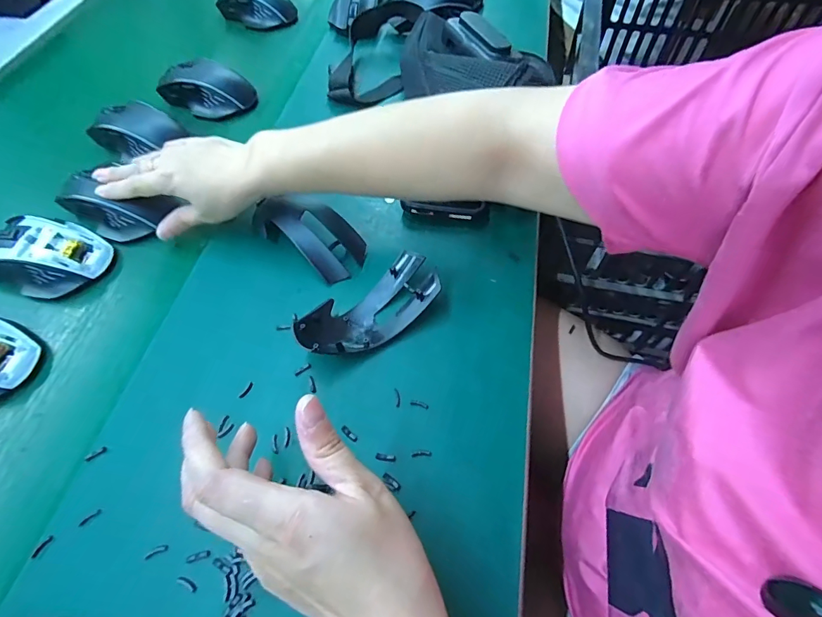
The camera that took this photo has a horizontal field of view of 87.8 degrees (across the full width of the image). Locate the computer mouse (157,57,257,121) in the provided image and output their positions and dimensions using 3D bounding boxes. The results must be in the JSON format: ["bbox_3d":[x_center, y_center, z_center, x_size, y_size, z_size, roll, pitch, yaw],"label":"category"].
[{"bbox_3d":[-0.241,-0.262,0.505,0.100,0.039,0.069,23,61,14],"label":"computer mouse"}]

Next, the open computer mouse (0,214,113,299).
[{"bbox_3d":[-0.318,-0.048,0.376,0.088,0.035,0.067,2,58,2],"label":"open computer mouse"}]

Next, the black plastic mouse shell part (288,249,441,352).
[{"bbox_3d":[-0.033,0.001,0.339,0.112,0.026,0.050,-29,62,-16],"label":"black plastic mouse shell part"}]

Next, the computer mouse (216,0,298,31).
[{"bbox_3d":[-0.222,-0.430,0.607,0.112,0.039,0.046,16,60,11],"label":"computer mouse"}]

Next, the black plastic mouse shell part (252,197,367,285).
[{"bbox_3d":[-0.090,-0.069,0.382,0.102,0.025,0.051,31,64,18],"label":"black plastic mouse shell part"}]

